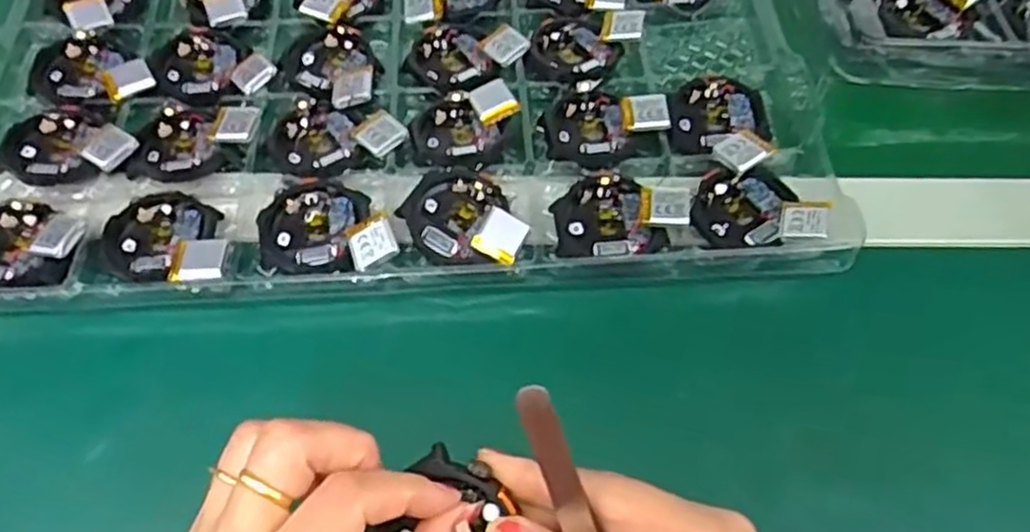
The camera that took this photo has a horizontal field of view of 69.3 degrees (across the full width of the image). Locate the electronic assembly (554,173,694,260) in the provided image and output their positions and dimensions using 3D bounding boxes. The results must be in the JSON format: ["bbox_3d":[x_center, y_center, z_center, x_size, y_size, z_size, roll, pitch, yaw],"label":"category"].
[{"bbox_3d":[0.050,-0.025,0.357,0.061,0.020,0.039,-4,61,-3],"label":"electronic assembly"}]

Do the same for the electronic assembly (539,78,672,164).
[{"bbox_3d":[0.046,-0.077,0.389,0.063,0.016,0.043,-10,61,-7],"label":"electronic assembly"}]

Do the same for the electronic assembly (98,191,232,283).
[{"bbox_3d":[-0.160,-0.015,0.345,0.067,0.019,0.046,17,62,8],"label":"electronic assembly"}]

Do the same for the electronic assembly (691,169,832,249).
[{"bbox_3d":[0.115,-0.030,0.357,0.057,0.021,0.046,-3,61,-3],"label":"electronic assembly"}]

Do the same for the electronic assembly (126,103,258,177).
[{"bbox_3d":[-0.161,-0.062,0.378,0.058,0.017,0.046,10,61,4],"label":"electronic assembly"}]

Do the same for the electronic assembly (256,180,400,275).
[{"bbox_3d":[-0.087,-0.020,0.348,0.067,0.015,0.048,7,61,3],"label":"electronic assembly"}]

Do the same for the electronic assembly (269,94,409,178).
[{"bbox_3d":[-0.092,-0.063,0.381,0.068,0.019,0.044,23,63,11],"label":"electronic assembly"}]

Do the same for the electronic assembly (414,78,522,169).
[{"bbox_3d":[-0.025,-0.071,0.389,0.056,0.014,0.046,-17,63,-11],"label":"electronic assembly"}]

